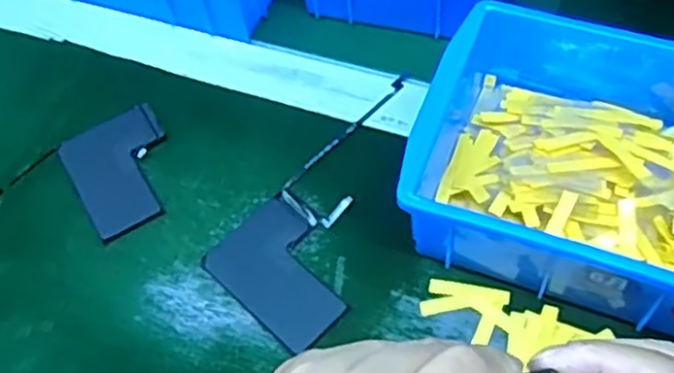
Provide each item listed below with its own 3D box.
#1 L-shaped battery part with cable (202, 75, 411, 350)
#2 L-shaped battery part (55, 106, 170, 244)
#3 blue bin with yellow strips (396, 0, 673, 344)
[{"bbox_3d":[0.008,0.011,0.395,0.077,0.006,0.159,37,68,24],"label":"L-shaped battery part with cable"},{"bbox_3d":[-0.122,-0.010,0.412,0.059,0.005,0.076,-29,61,-13],"label":"L-shaped battery part"},{"bbox_3d":[0.147,-0.010,0.361,0.201,0.075,0.150,18,61,15],"label":"blue bin with yellow strips"}]

